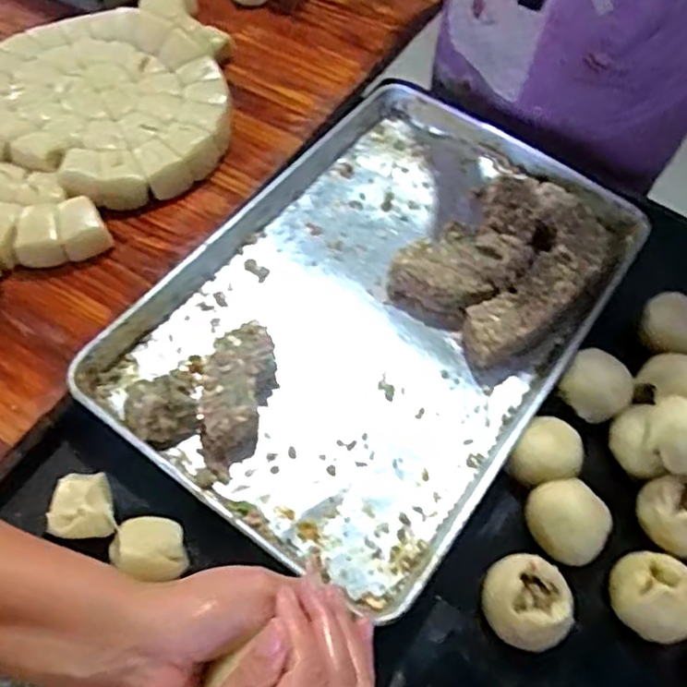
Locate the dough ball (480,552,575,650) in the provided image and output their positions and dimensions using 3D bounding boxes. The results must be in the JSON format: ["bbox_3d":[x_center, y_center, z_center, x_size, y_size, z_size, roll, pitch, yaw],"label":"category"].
[{"bbox_3d":[0.160,0.234,0.592,0.072,0.053,0.076,1,60,-2],"label":"dough ball"}]

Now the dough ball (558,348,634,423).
[{"bbox_3d":[0.274,0.048,0.715,0.069,0.048,0.066,1,60,-2],"label":"dough ball"}]

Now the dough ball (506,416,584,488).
[{"bbox_3d":[0.206,0.115,0.669,0.065,0.048,0.078,30,63,14],"label":"dough ball"}]

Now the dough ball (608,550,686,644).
[{"bbox_3d":[0.278,0.233,0.601,0.072,0.059,0.075,1,60,-2],"label":"dough ball"}]

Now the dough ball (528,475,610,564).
[{"bbox_3d":[0.212,0.172,0.630,0.068,0.059,0.075,-25,64,-16],"label":"dough ball"}]

